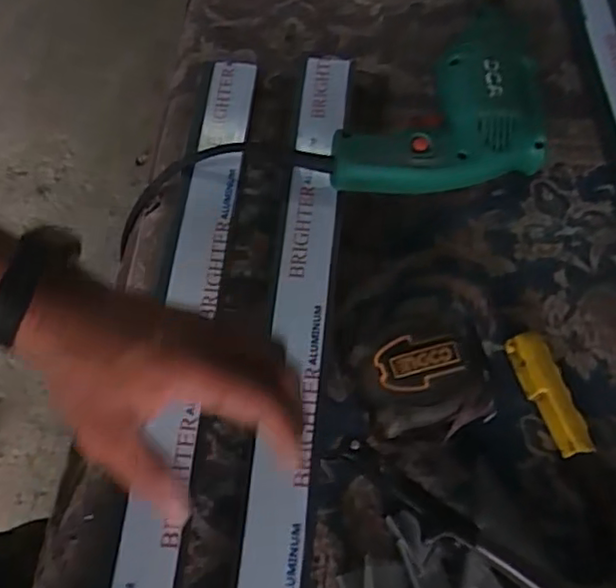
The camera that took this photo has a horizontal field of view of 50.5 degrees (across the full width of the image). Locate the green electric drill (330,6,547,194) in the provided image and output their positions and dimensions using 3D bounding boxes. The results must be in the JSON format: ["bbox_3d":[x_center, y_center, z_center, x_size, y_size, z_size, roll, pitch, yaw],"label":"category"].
[{"bbox_3d":[0.126,-0.136,0.549,0.133,0.064,0.216,38,69,16],"label":"green electric drill"}]

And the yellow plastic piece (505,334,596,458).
[{"bbox_3d":[0.173,0.073,0.473,0.024,0.023,0.090,-19,66,-10],"label":"yellow plastic piece"}]

